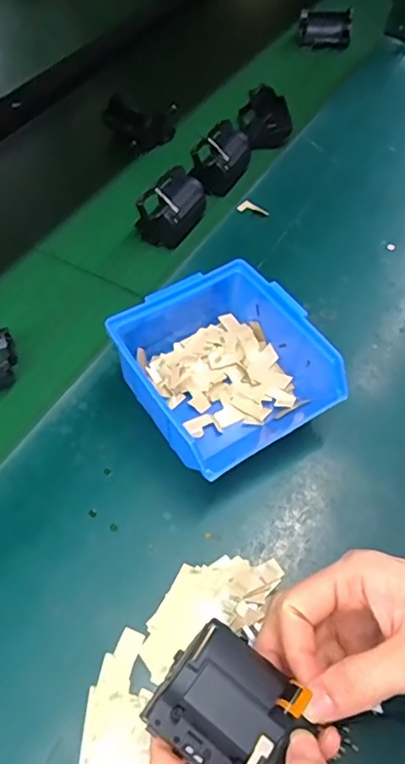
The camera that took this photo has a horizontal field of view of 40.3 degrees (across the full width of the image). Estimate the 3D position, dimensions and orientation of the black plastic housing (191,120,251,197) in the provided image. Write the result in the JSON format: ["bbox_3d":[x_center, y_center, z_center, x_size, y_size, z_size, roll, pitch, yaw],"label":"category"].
[{"bbox_3d":[0.020,-0.232,0.571,0.047,0.044,0.062,21,55,13],"label":"black plastic housing"}]

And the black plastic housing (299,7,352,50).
[{"bbox_3d":[0.173,-0.504,0.779,0.070,0.034,0.054,6,53,2],"label":"black plastic housing"}]

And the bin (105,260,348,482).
[{"bbox_3d":[0.015,-0.012,0.407,0.119,0.068,0.140,-30,60,-23],"label":"bin"}]

